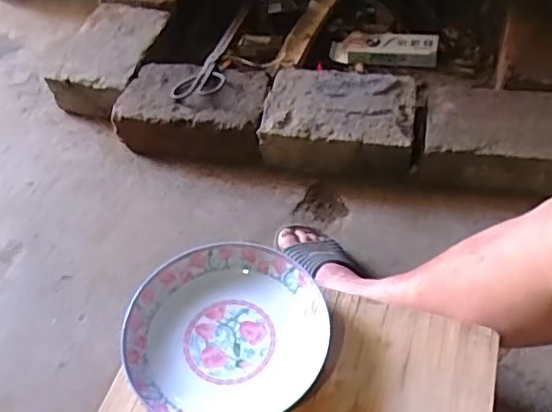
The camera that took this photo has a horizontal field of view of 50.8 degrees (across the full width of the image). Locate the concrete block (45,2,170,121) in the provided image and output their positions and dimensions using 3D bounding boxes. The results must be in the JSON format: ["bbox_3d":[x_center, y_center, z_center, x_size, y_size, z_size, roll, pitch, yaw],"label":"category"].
[{"bbox_3d":[-0.356,-0.327,1.282,0.174,0.115,0.299,7,48,10],"label":"concrete block"}]

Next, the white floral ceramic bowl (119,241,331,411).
[{"bbox_3d":[-0.043,0.110,0.508,0.171,0.030,0.164,-3,47,0],"label":"white floral ceramic bowl"}]

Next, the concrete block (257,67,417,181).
[{"bbox_3d":[0.117,-0.155,1.093,0.268,0.110,0.194,6,51,10],"label":"concrete block"}]

